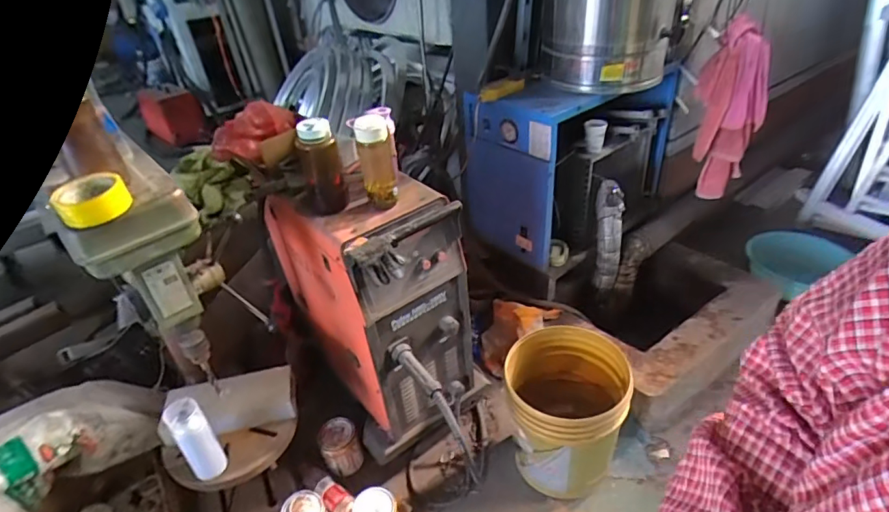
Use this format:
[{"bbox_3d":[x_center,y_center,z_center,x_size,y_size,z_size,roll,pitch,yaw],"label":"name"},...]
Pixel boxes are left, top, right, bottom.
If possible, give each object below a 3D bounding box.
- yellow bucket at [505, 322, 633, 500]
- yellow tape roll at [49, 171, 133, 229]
[{"bbox_3d":[0.323,0.427,1.328,0.292,0.374,0.295,-3,35,2],"label":"yellow bucket"},{"bbox_3d":[-0.552,-0.091,0.786,0.098,0.060,0.098,-29,41,-30],"label":"yellow tape roll"}]

